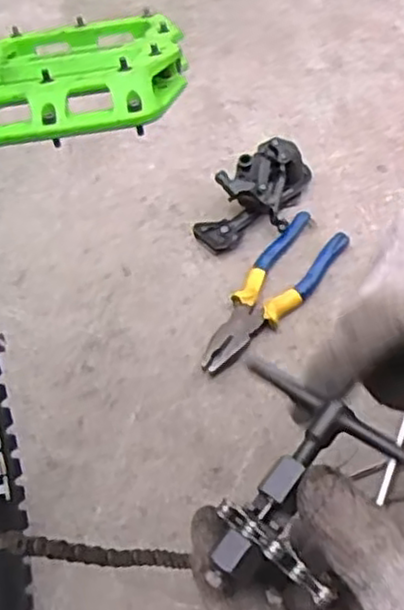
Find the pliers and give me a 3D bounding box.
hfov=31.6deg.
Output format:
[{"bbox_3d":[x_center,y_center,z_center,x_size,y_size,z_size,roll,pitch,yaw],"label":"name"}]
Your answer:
[{"bbox_3d":[0.063,-0.011,0.686,0.061,0.021,0.190,34,69,19],"label":"pliers"}]

